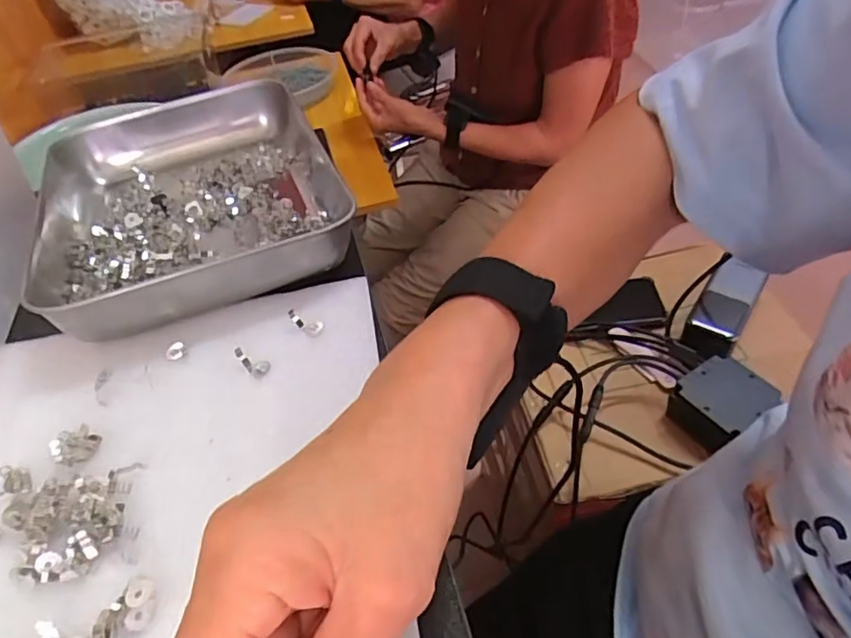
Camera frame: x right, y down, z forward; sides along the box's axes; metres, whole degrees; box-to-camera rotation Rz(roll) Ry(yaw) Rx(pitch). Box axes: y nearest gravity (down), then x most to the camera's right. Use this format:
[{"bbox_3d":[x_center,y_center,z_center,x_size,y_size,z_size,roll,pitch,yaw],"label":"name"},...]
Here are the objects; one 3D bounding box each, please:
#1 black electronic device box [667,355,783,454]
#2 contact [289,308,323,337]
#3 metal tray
[{"bbox_3d":[0.287,0.086,0.566,0.081,0.055,0.071,-27,50,-18],"label":"black electronic device box"},{"bbox_3d":[-0.073,0.002,0.349,0.023,0.006,0.011,29,52,0],"label":"contact"},{"bbox_3d":[-0.173,-0.089,0.418,0.203,0.052,0.247,-15,47,-10],"label":"metal tray"}]

